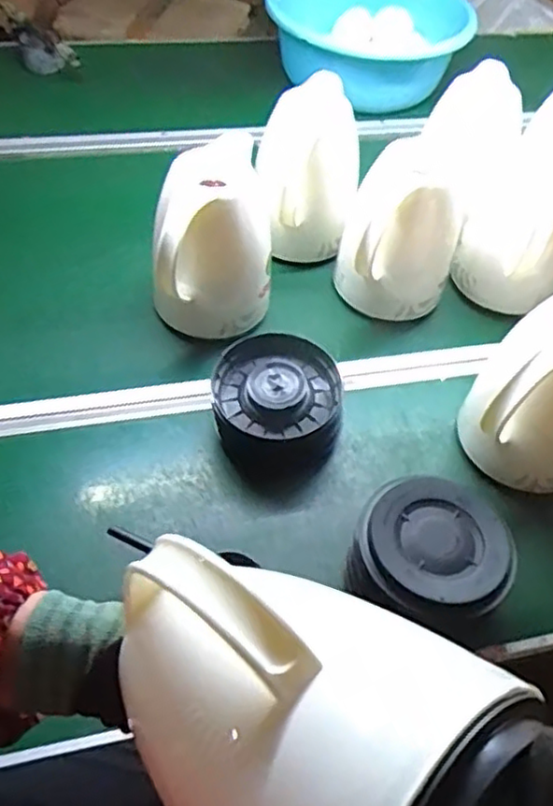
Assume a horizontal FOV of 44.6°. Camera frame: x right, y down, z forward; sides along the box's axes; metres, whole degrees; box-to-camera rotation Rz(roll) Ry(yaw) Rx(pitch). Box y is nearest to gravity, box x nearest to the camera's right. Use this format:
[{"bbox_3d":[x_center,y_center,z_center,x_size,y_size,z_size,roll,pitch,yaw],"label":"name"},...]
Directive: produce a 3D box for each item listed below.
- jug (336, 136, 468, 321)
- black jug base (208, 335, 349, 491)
[{"bbox_3d":[0.139,-0.182,0.778,0.122,0.151,0.112,-3,52,-8],"label":"jug"},{"bbox_3d":[0.003,0.004,0.693,0.131,0.077,0.129,-32,61,-27],"label":"black jug base"}]

